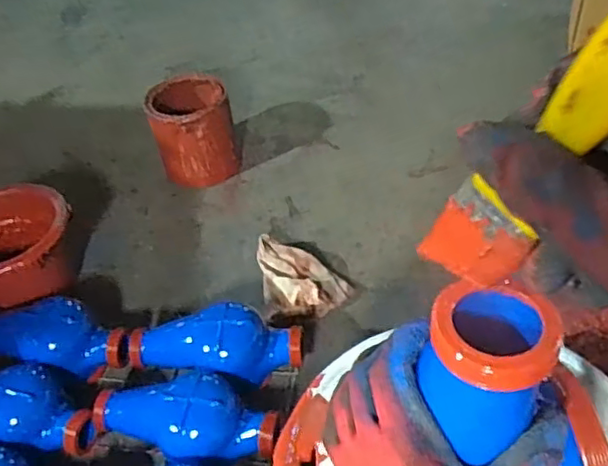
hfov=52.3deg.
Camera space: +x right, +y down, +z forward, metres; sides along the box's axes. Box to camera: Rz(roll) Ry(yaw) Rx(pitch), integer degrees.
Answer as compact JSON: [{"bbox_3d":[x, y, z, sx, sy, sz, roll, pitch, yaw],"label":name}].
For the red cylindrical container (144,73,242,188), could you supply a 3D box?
[{"bbox_3d":[-0.221,-0.207,1.239,0.155,0.167,0.173,-14,44,-7],"label":"red cylindrical container"}]

